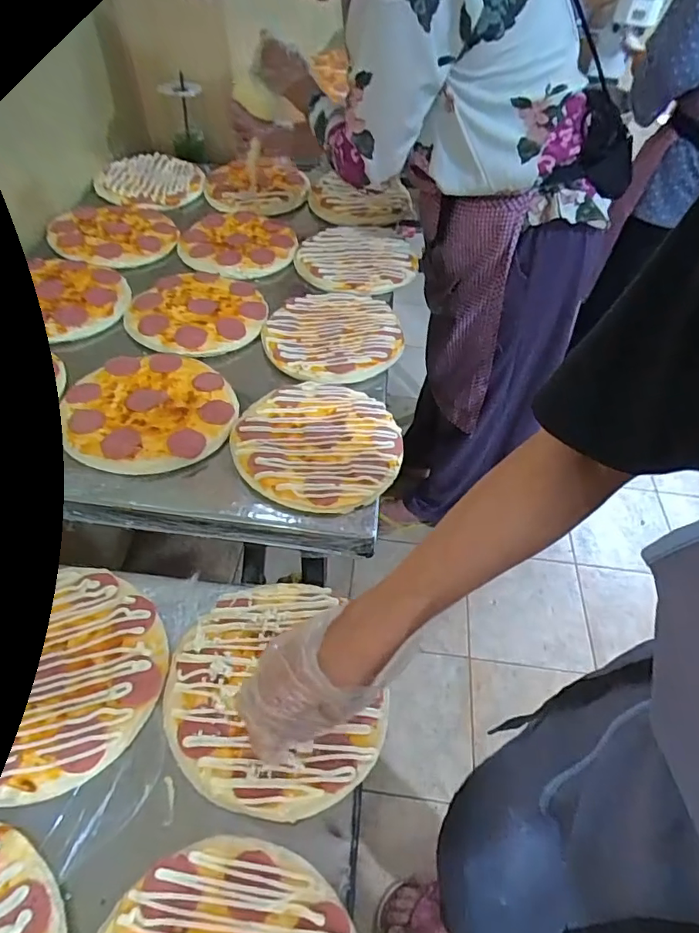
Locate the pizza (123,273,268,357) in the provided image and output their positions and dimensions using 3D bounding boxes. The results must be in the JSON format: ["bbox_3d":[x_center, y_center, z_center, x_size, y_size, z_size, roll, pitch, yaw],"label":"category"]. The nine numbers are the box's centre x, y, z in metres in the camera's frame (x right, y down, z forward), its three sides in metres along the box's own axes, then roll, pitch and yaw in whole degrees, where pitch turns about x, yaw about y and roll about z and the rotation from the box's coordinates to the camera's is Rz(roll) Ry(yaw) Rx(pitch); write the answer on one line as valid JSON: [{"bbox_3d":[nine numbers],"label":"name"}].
[{"bbox_3d":[-0.225,-0.229,0.771,0.195,0.034,0.197,-8,42,-15],"label":"pizza"}]

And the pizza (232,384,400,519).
[{"bbox_3d":[-0.037,-0.034,0.615,0.187,0.017,0.198,3,49,-2],"label":"pizza"}]

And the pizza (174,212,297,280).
[{"bbox_3d":[-0.191,-0.393,0.906,0.188,0.019,0.208,10,52,6],"label":"pizza"}]

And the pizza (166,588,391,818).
[{"bbox_3d":[-0.073,0.205,0.473,0.180,0.019,0.199,-22,56,-16],"label":"pizza"}]

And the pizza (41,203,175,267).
[{"bbox_3d":[-0.411,-0.409,0.906,0.200,0.027,0.222,-11,43,-19],"label":"pizza"}]

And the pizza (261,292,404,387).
[{"bbox_3d":[-0.024,-0.193,0.742,0.188,0.027,0.197,-8,42,-16],"label":"pizza"}]

